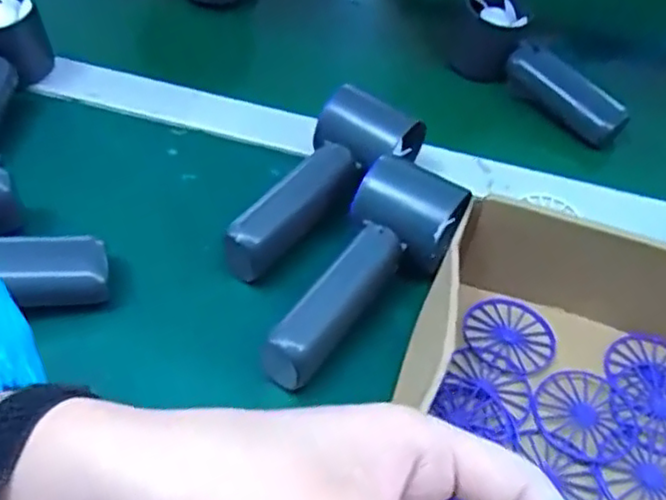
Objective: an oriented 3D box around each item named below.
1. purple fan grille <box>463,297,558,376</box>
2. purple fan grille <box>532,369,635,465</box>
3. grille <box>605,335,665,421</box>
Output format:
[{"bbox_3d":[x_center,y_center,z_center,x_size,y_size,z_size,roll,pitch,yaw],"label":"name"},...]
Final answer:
[{"bbox_3d":[0.099,0.048,0.372,0.050,0.004,0.049,3,49,-3],"label":"purple fan grille"},{"bbox_3d":[0.129,0.083,0.340,0.048,0.004,0.051,3,49,-3],"label":"purple fan grille"},{"bbox_3d":[0.174,0.069,0.361,0.049,0.004,0.052,3,49,-3],"label":"grille"}]

